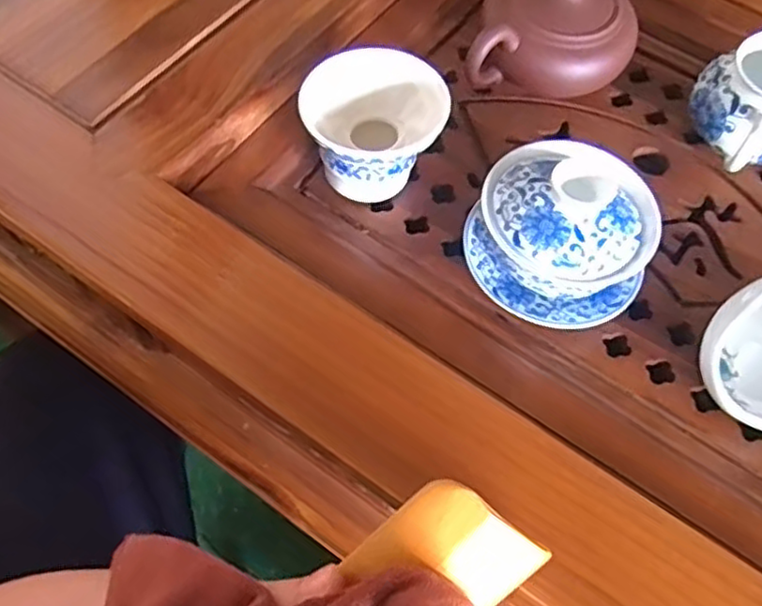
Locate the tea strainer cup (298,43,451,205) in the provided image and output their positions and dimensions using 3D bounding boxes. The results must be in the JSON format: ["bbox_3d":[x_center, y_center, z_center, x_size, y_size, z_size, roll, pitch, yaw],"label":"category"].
[{"bbox_3d":[-0.005,-0.102,0.409,0.080,0.062,0.077,1,62,-2],"label":"tea strainer cup"}]

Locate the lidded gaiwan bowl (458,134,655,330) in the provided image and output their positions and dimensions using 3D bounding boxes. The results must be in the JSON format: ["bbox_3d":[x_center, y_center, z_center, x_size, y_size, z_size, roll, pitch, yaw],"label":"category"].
[{"bbox_3d":[0.098,-0.040,0.370,0.095,0.068,0.085,10,62,3],"label":"lidded gaiwan bowl"}]

